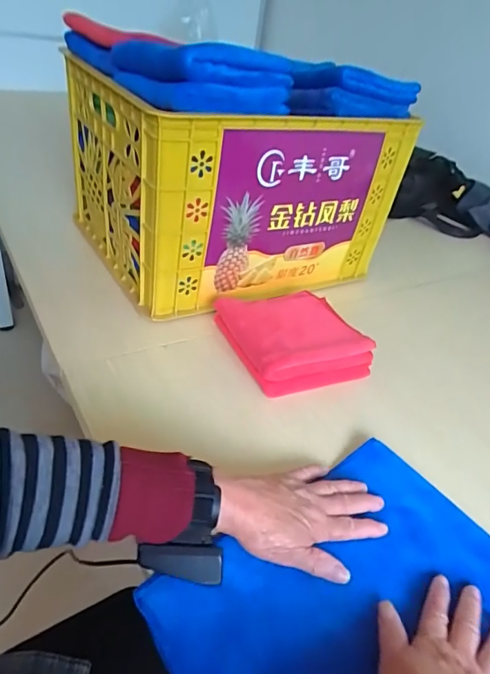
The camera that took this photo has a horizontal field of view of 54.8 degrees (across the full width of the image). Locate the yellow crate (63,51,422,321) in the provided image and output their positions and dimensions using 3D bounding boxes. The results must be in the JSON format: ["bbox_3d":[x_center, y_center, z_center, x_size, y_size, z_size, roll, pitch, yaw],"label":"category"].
[{"bbox_3d":[-0.030,-0.289,0.835,0.463,0.275,0.397,-17,43,-30],"label":"yellow crate"}]

